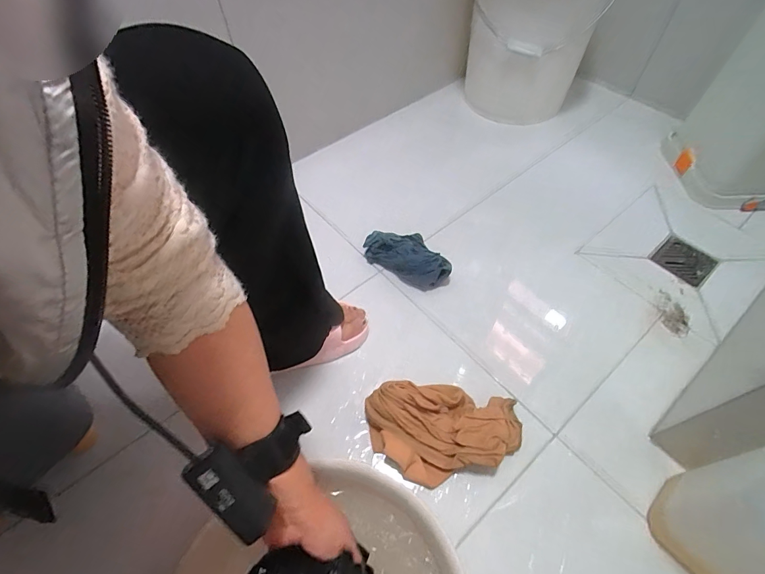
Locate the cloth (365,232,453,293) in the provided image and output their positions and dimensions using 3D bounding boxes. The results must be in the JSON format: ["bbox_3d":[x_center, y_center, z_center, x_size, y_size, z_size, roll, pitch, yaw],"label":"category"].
[{"bbox_3d":[0.050,-0.056,0.728,0.169,0.065,0.081,26,60,20],"label":"cloth"}]

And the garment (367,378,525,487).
[{"bbox_3d":[0.089,0.193,0.545,0.212,0.073,0.137,-10,55,-4],"label":"garment"}]

